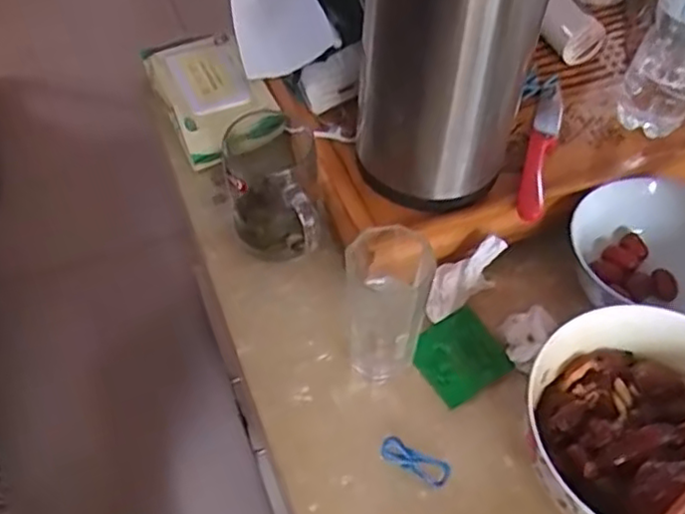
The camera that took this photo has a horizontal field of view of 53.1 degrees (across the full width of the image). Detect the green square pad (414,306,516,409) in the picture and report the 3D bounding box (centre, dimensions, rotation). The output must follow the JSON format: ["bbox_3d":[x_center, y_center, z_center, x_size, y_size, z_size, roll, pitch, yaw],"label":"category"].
[{"bbox_3d":[0.095,0.081,0.560,0.069,0.013,0.065,-25,58,-19],"label":"green square pad"}]

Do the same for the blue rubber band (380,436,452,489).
[{"bbox_3d":[0.054,0.150,0.504,0.053,0.012,0.017,22,55,14],"label":"blue rubber band"}]

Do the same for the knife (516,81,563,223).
[{"bbox_3d":[0.179,-0.102,0.612,0.024,0.020,0.197,17,54,10],"label":"knife"}]

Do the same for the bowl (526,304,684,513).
[{"bbox_3d":[0.210,0.129,0.478,0.168,0.084,0.169,1,53,-1],"label":"bowl"}]

